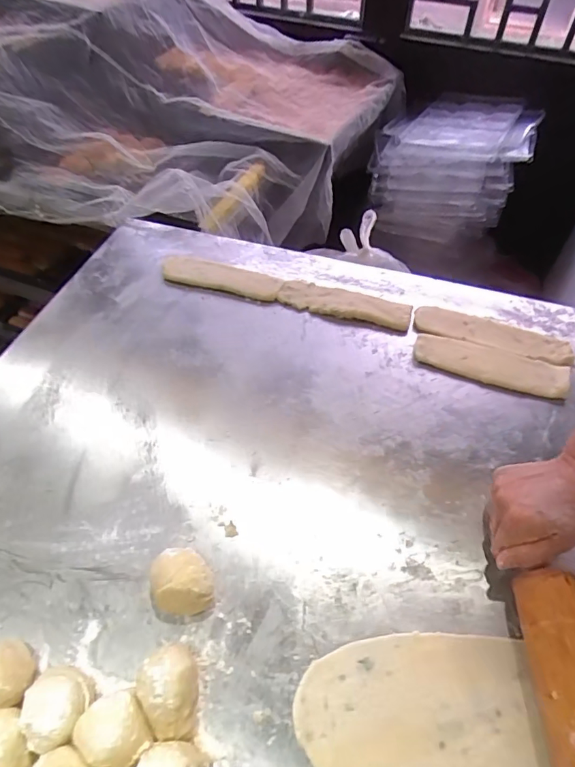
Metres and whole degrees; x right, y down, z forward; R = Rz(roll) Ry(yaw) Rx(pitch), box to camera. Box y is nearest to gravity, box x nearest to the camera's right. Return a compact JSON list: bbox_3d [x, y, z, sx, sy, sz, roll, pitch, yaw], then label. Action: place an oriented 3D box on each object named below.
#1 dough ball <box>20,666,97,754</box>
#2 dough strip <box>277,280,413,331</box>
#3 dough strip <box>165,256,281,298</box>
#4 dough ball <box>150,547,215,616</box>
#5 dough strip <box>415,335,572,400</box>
[{"bbox_3d":[-0.183,0.262,0.374,0.044,0.053,0.053,-6,53,-4],"label":"dough ball"},{"bbox_3d":[0.084,-0.120,0.689,0.194,0.011,0.057,14,54,11],"label":"dough strip"},{"bbox_3d":[-0.103,-0.170,0.723,0.188,0.013,0.058,11,54,9],"label":"dough strip"},{"bbox_3d":[-0.098,0.186,0.436,0.056,0.047,0.054,0,53,0],"label":"dough ball"},{"bbox_3d":[0.267,-0.025,0.612,0.192,0.014,0.052,17,55,13],"label":"dough strip"}]

